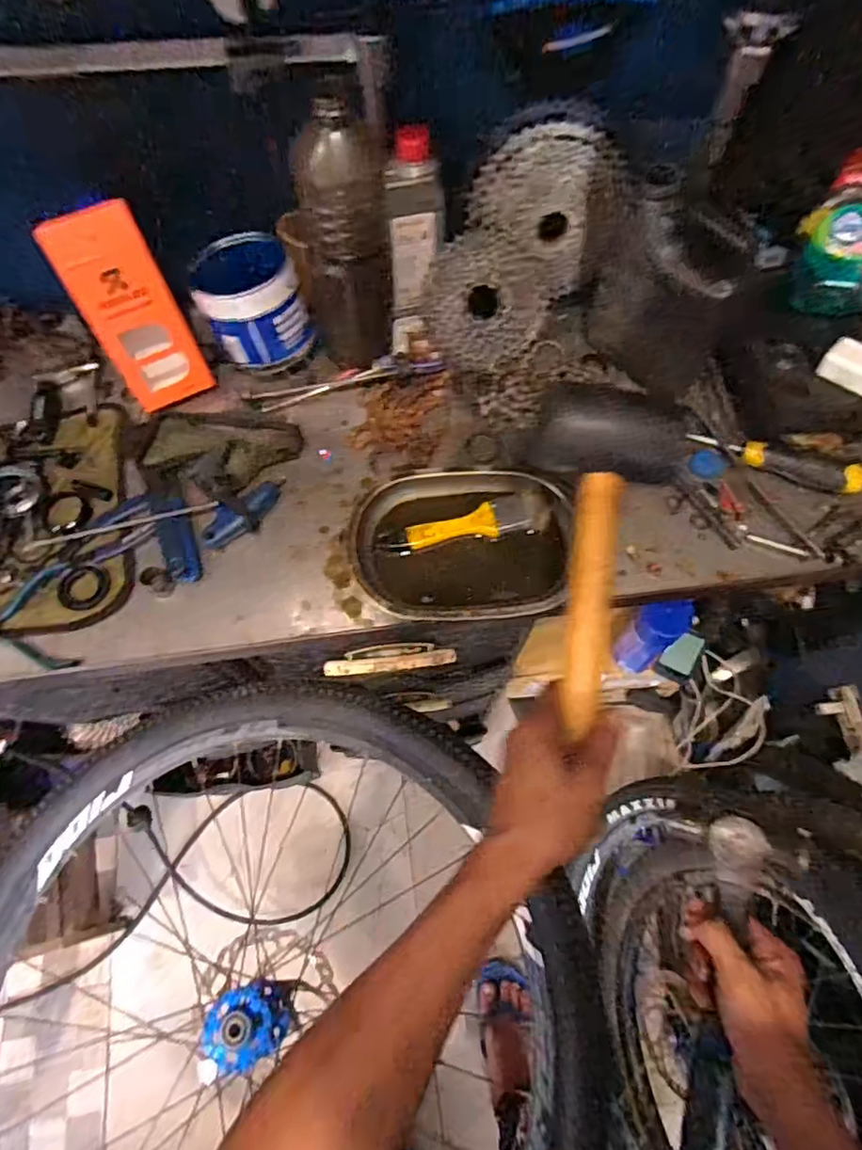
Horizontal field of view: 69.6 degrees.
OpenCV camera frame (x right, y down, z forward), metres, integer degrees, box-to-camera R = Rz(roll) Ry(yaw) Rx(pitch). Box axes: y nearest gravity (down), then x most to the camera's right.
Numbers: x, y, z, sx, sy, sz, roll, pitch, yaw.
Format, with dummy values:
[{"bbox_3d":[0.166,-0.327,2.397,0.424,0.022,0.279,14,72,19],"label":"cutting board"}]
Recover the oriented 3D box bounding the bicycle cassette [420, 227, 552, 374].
[{"bbox_3d":[0.057,-0.285,0.648,0.127,0.033,0.126,-2,114,-5],"label":"bicycle cassette"}]

